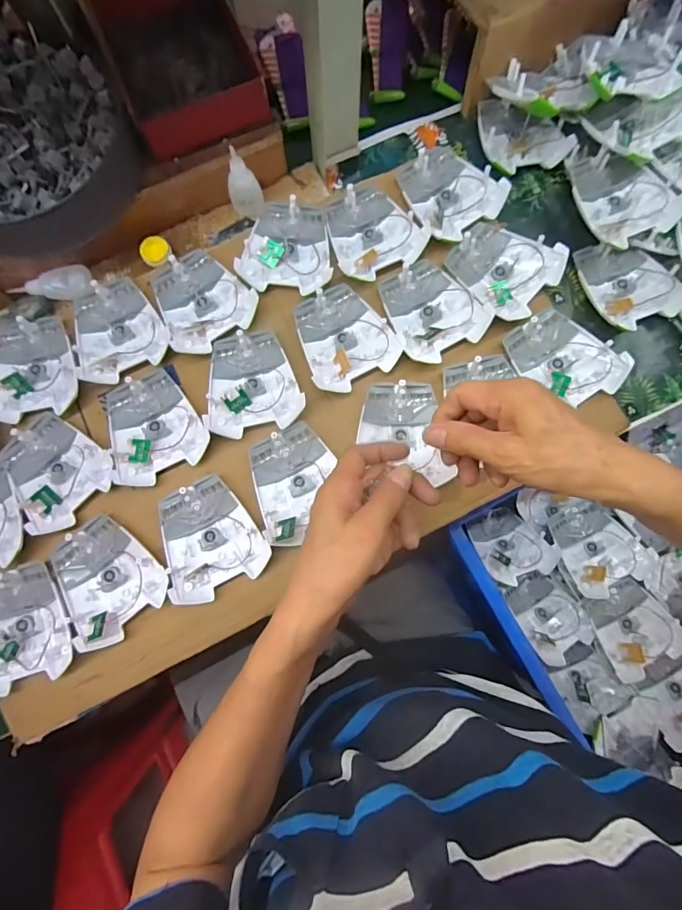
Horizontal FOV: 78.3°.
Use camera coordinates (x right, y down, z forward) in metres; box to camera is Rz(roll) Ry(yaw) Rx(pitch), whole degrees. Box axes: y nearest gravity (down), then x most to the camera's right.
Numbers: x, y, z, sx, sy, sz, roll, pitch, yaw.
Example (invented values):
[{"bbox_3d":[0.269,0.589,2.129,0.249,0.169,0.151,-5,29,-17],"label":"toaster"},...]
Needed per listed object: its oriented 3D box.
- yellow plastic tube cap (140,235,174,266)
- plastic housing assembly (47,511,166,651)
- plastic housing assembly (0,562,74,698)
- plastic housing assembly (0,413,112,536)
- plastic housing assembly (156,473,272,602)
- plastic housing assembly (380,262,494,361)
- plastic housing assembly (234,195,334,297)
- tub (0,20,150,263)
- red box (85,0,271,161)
[{"bbox_3d":[-0.211,-0.232,0.474,0.033,0.011,0.030,0,80,0],"label":"yellow plastic tube cap"},{"bbox_3d":[-0.231,0.121,0.408,0.097,0.016,0.107,-41,83,-7],"label":"plastic housing assembly"},{"bbox_3d":[-0.311,0.166,0.401,0.093,0.023,0.106,-18,81,-3],"label":"plastic housing assembly"},{"bbox_3d":[-0.294,0.016,0.426,0.105,0.016,0.096,42,83,6],"label":"plastic housing assembly"},{"bbox_3d":[-0.132,0.082,0.413,0.096,0.017,0.106,-27,82,-5],"label":"plastic housing assembly"},{"bbox_3d":[0.094,-0.157,0.447,0.094,0.019,0.108,-29,82,-5],"label":"plastic housing assembly"},{"bbox_3d":[-0.058,-0.230,0.460,0.096,0.021,0.108,5,80,0],"label":"plastic housing assembly"},{"bbox_3d":[-0.307,-0.302,0.431,0.205,0.104,0.211,0,80,0],"label":"tub"},{"bbox_3d":[-0.164,-0.409,0.432,0.133,0.044,0.161,-21,81,-4],"label":"red box"}]

